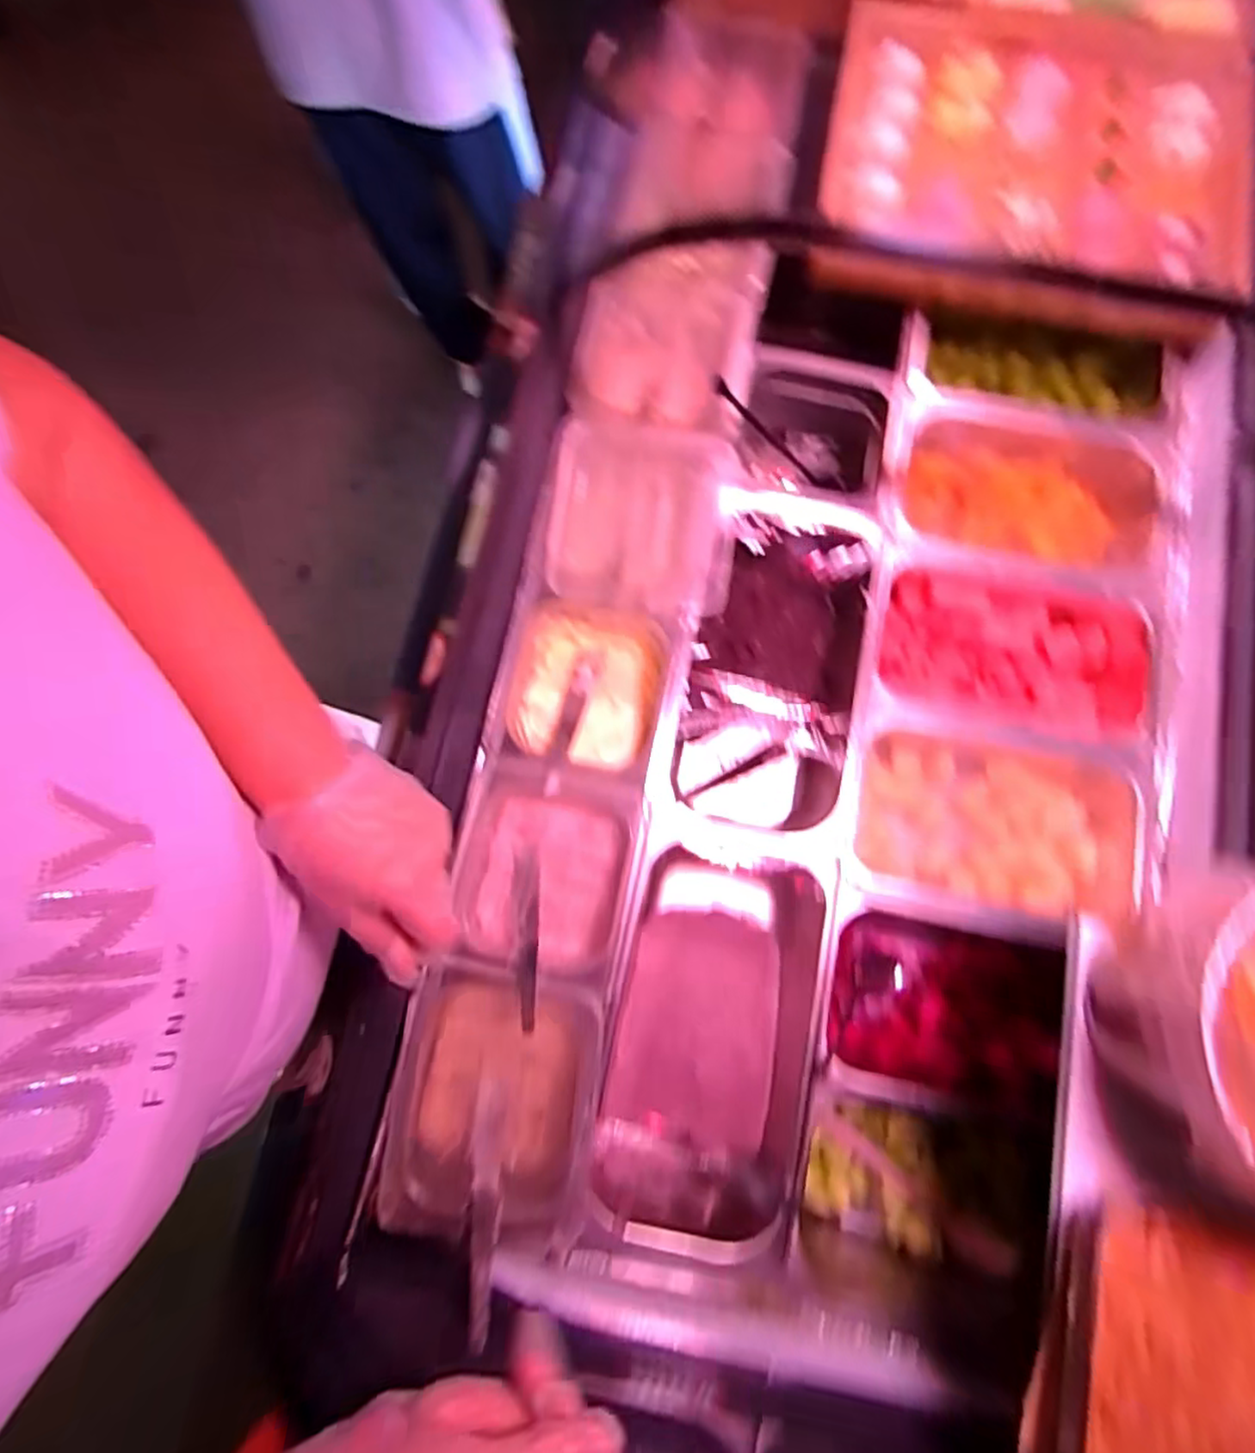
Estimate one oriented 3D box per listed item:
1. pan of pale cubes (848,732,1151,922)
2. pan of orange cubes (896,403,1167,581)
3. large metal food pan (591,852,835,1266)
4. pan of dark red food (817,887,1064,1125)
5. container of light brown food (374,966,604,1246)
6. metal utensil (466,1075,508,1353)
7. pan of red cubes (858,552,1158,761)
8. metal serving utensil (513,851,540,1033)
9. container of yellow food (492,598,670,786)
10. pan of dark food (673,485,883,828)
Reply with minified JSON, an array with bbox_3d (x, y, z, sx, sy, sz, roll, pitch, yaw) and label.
[{"bbox_3d":[0.317,0.085,0.651,0.225,0.099,0.145,9,80,2],"label":"pan of pale cubes"},{"bbox_3d":[0.405,-0.222,0.714,0.269,0.087,0.165,15,80,3],"label":"pan of orange cubes"},{"bbox_3d":[0.073,0.287,0.637,0.175,0.151,0.310,14,80,3],"label":"large metal food pan"},{"bbox_3d":[0.264,0.239,0.615,0.179,0.101,0.163,12,80,2],"label":"pan of dark red food"},{"bbox_3d":[-0.116,0.315,0.589,0.171,0.072,0.200,8,80,2],"label":"container of light brown food"},{"bbox_3d":[-0.113,0.374,0.541,0.030,0.184,0.021,-9,123,-2],"label":"metal utensil"},{"bbox_3d":[0.369,-0.061,0.662,0.264,0.081,0.168,12,80,2],"label":"pan of red cubes"},{"bbox_3d":[-0.088,0.184,0.599,0.023,0.021,0.158,-6,54,-1],"label":"metal serving utensil"},{"bbox_3d":[-0.040,-0.030,0.669,0.151,0.083,0.178,11,80,2],"label":"container of yellow food"},{"bbox_3d":[0.142,-0.058,0.678,0.155,0.111,0.309,11,80,2],"label":"pan of dark food"}]

